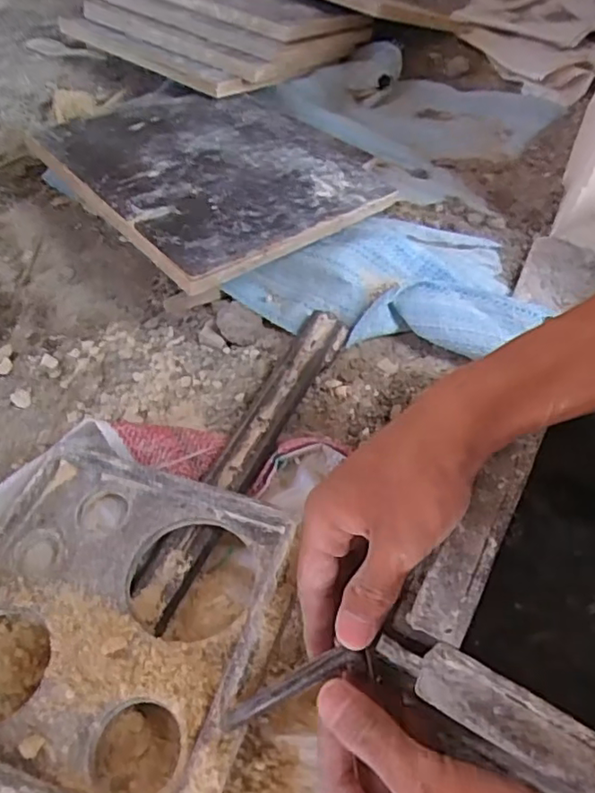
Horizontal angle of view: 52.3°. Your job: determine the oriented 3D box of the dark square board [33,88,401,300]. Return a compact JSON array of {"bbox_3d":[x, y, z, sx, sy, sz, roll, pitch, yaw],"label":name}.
[{"bbox_3d":[-0.069,-0.222,0.577,0.272,0.017,0.250,-32,64,-32],"label":"dark square board"}]

